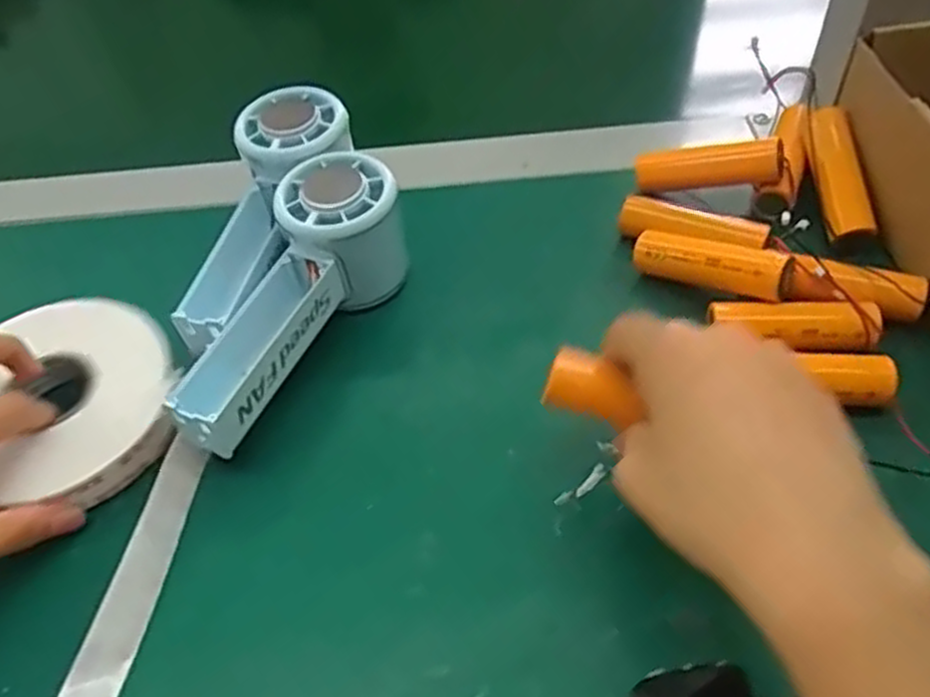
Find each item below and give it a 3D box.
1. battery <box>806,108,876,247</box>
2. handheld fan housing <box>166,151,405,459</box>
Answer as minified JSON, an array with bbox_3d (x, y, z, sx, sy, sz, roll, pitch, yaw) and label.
[{"bbox_3d":[0.189,-0.087,0.391,0.020,0.013,0.078,-3,68,3],"label":"battery"},{"bbox_3d":[-0.074,-0.020,0.354,0.055,0.061,0.147,15,55,17],"label":"handheld fan housing"}]

